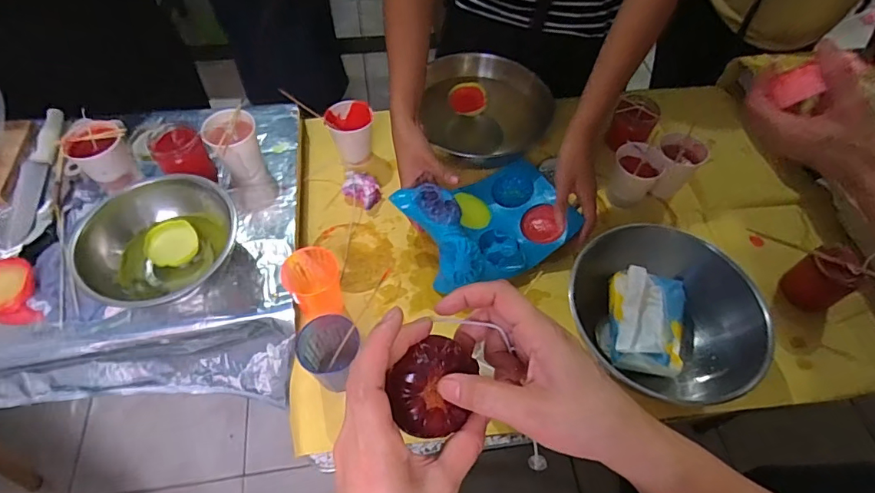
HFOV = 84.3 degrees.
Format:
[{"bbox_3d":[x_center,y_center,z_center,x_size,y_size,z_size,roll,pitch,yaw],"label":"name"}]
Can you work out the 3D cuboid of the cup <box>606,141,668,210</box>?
[{"bbox_3d":[0.315,-0.108,0.783,0.076,0.084,0.076,26,61,15],"label":"cup"}]

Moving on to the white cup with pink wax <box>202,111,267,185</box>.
[{"bbox_3d":[-0.304,-0.148,0.737,0.073,0.093,0.073,-26,62,-16],"label":"white cup with pink wax"}]

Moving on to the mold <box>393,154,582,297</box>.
[{"bbox_3d":[0.079,-0.045,0.717,0.231,0.092,0.168,-26,62,-16],"label":"mold"}]

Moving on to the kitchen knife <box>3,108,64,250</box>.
[{"bbox_3d":[-0.634,-0.116,0.764,0.047,0.026,0.265,-7,58,-6],"label":"kitchen knife"}]

